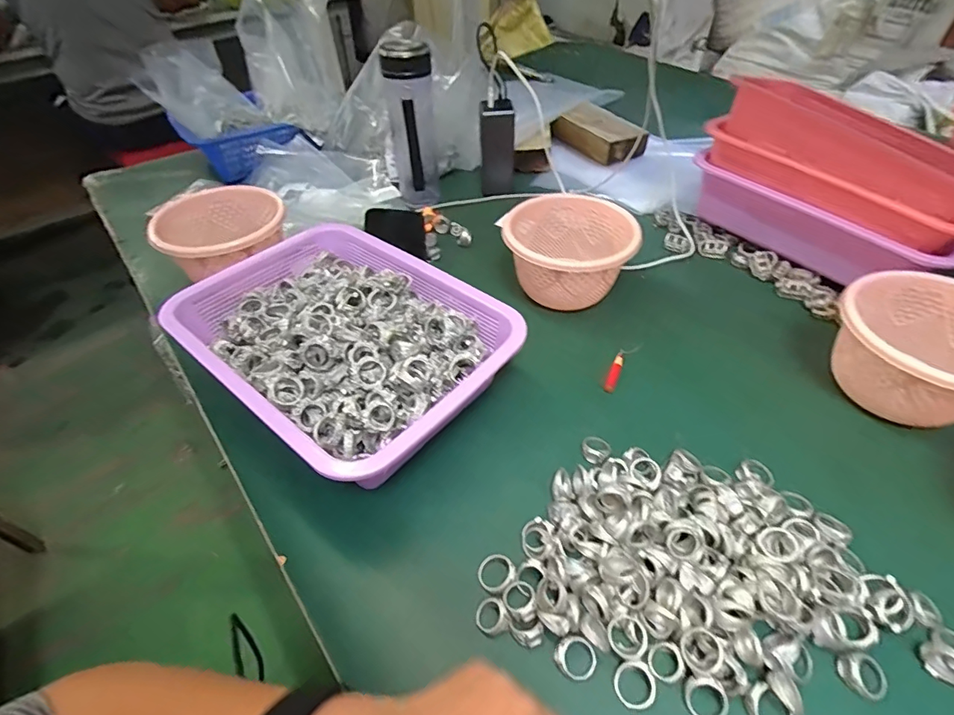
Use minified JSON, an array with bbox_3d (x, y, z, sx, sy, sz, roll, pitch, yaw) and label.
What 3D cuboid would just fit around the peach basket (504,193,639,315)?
[{"bbox_3d":[0.108,-0.122,0.556,0.147,0.077,0.139,14,49,16],"label":"peach basket"}]

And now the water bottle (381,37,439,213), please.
[{"bbox_3d":[-0.089,-0.317,0.669,0.065,0.212,0.057,-8,46,-4],"label":"water bottle"}]

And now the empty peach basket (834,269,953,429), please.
[{"bbox_3d":[0.405,0.005,0.430,0.124,0.093,0.132,31,55,28],"label":"empty peach basket"}]

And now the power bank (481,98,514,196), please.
[{"bbox_3d":[0.030,-0.316,0.723,0.046,0.133,0.028,-10,47,-6],"label":"power bank"}]

